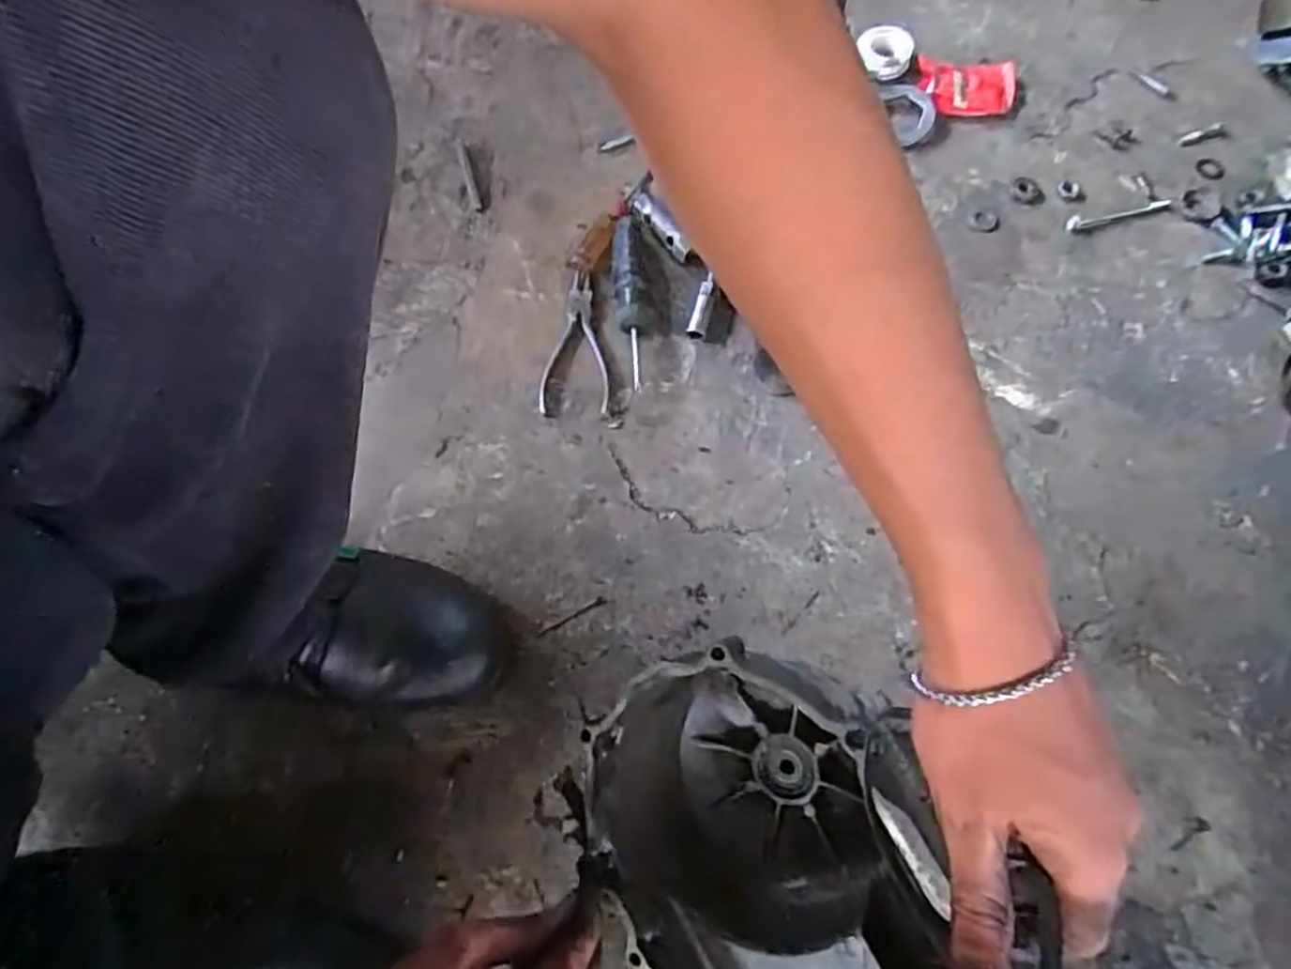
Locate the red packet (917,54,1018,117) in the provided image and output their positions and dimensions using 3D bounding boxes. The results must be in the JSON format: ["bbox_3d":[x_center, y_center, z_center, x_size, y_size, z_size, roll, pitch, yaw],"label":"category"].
[{"bbox_3d":[0.292,-0.361,0.683,0.088,0.024,0.045,2,68,3],"label":"red packet"}]

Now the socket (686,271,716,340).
[{"bbox_3d":[0.046,-0.140,0.602,0.014,0.012,0.048,16,89,8],"label":"socket"}]

